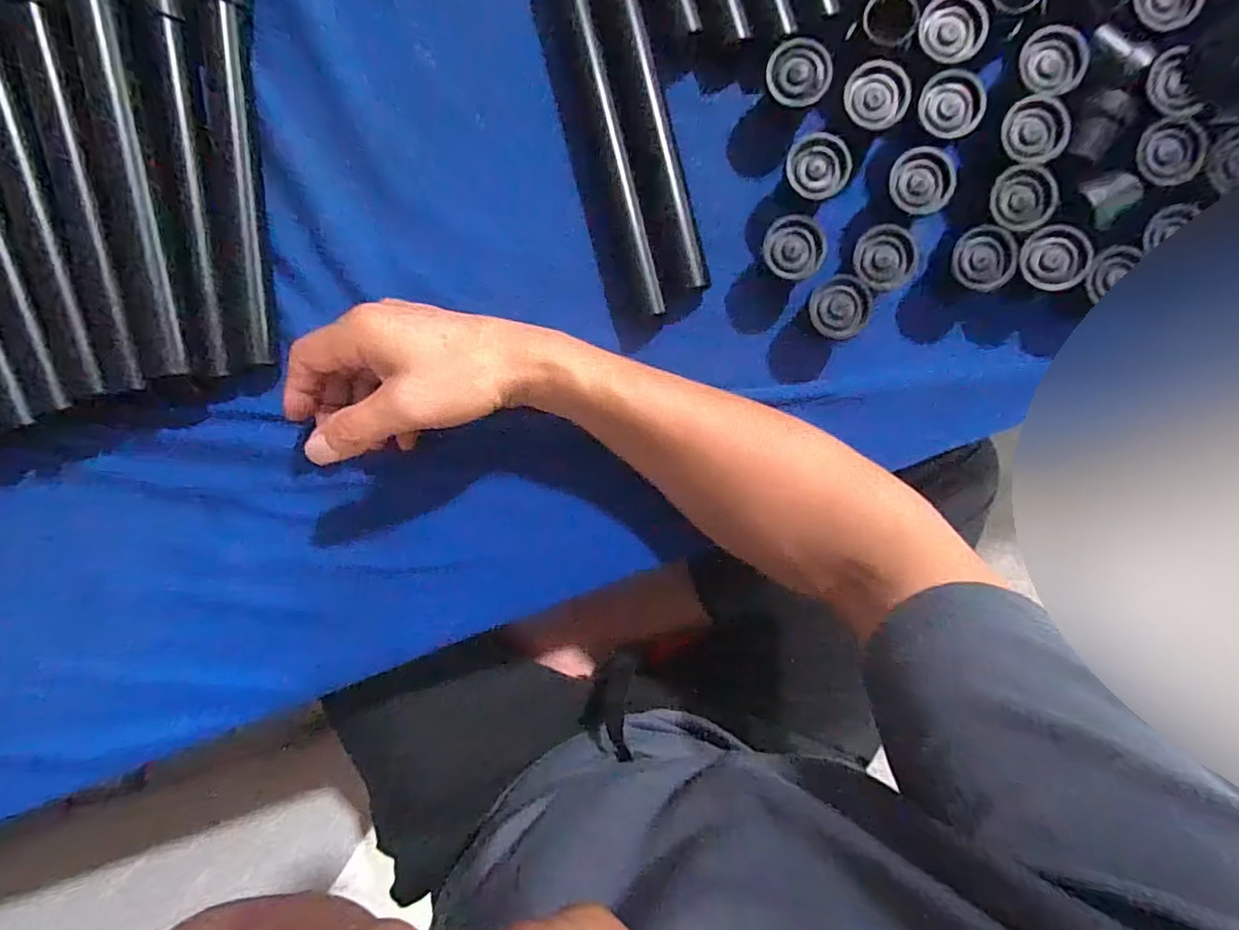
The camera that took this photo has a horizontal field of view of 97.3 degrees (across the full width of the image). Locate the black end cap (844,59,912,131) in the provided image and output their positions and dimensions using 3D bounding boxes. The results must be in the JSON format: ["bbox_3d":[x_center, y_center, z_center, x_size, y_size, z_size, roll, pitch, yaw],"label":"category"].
[{"bbox_3d":[0.144,-0.206,0.303,0.030,0.009,0.034,-23,94,5],"label":"black end cap"}]

